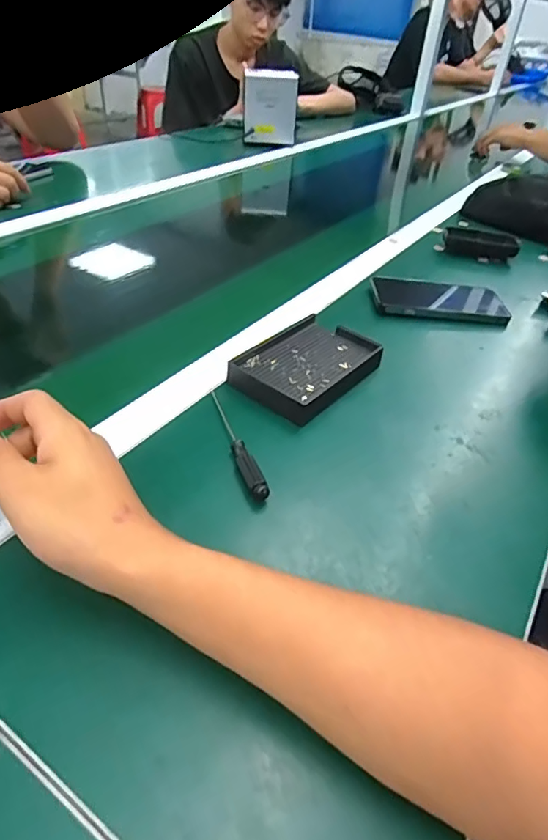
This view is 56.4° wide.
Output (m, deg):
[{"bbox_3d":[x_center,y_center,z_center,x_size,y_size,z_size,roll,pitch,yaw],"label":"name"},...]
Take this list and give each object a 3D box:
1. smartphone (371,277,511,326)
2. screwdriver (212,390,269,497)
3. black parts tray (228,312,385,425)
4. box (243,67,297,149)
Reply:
[{"bbox_3d":[0.202,-0.148,0.631,0.162,0.017,0.085,1,41,-6],"label":"smartphone"},{"bbox_3d":[-0.030,0.014,0.411,0.015,0.013,0.129,-9,43,-17],"label":"screwdriver"},{"bbox_3d":[0.029,-0.053,0.491,0.100,0.023,0.137,31,46,26],"label":"black parts tray"},{"bbox_3d":[-0.009,-0.719,1.184,0.122,0.152,0.024,6,40,2],"label":"box"}]

